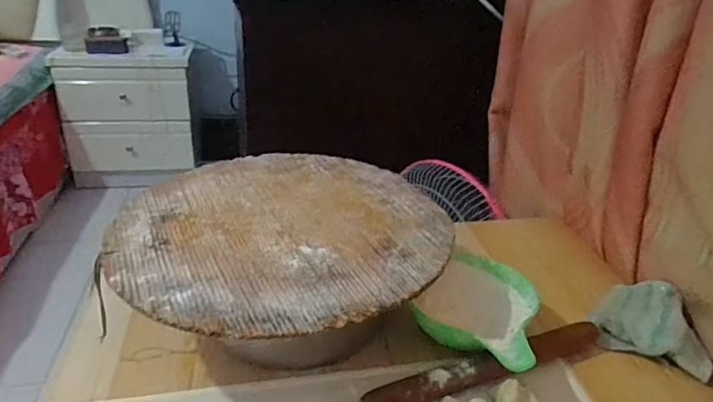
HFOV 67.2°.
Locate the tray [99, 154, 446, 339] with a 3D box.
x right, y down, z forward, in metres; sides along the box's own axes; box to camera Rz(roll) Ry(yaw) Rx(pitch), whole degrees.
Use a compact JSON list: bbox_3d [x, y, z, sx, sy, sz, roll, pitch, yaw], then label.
[{"bbox_3d":[-0.079,0.023,0.592,0.348,0.007,0.350,2,28,-1],"label":"tray"}]

